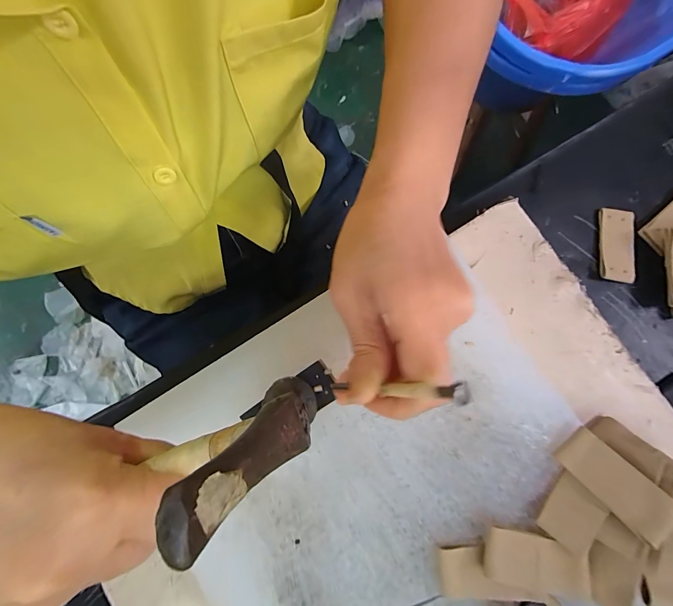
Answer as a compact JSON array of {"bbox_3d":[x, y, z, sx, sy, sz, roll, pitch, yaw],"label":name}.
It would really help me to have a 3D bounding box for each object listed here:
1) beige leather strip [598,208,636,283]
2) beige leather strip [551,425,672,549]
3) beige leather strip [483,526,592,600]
[{"bbox_3d":[0.237,-0.049,0.283,0.029,0.006,0.059,8,80,1],"label":"beige leather strip"},{"bbox_3d":[0.166,0.106,0.201,0.028,0.007,0.060,-39,55,-7],"label":"beige leather strip"},{"bbox_3d":[0.119,0.153,0.198,0.060,0.007,0.027,12,80,2],"label":"beige leather strip"}]

